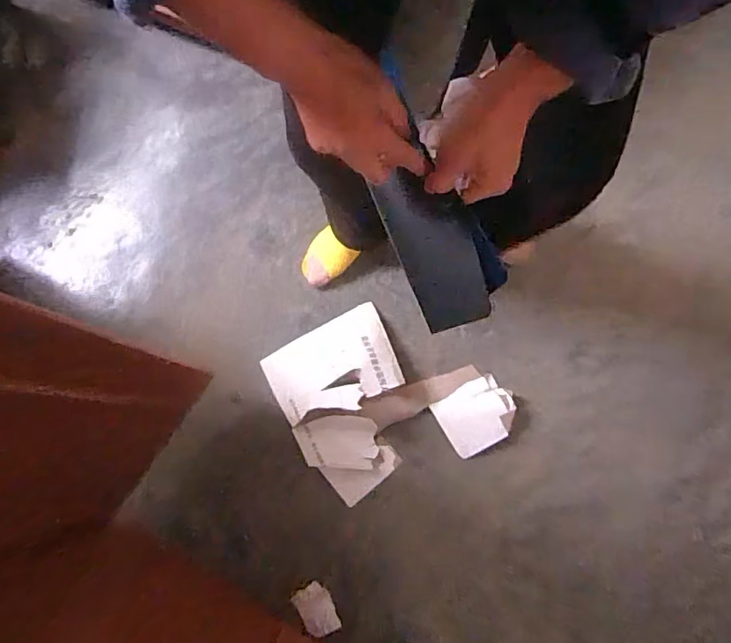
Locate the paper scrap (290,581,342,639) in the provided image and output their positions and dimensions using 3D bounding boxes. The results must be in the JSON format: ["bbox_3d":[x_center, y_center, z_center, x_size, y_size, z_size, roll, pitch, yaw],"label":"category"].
[{"bbox_3d":[-0.090,0.531,0.979,0.062,0.009,0.089,-29,81,-5],"label":"paper scrap"}]

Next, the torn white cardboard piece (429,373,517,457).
[{"bbox_3d":[0.216,0.179,1.030,0.140,0.052,0.120,-32,81,-5],"label":"torn white cardboard piece"}]

